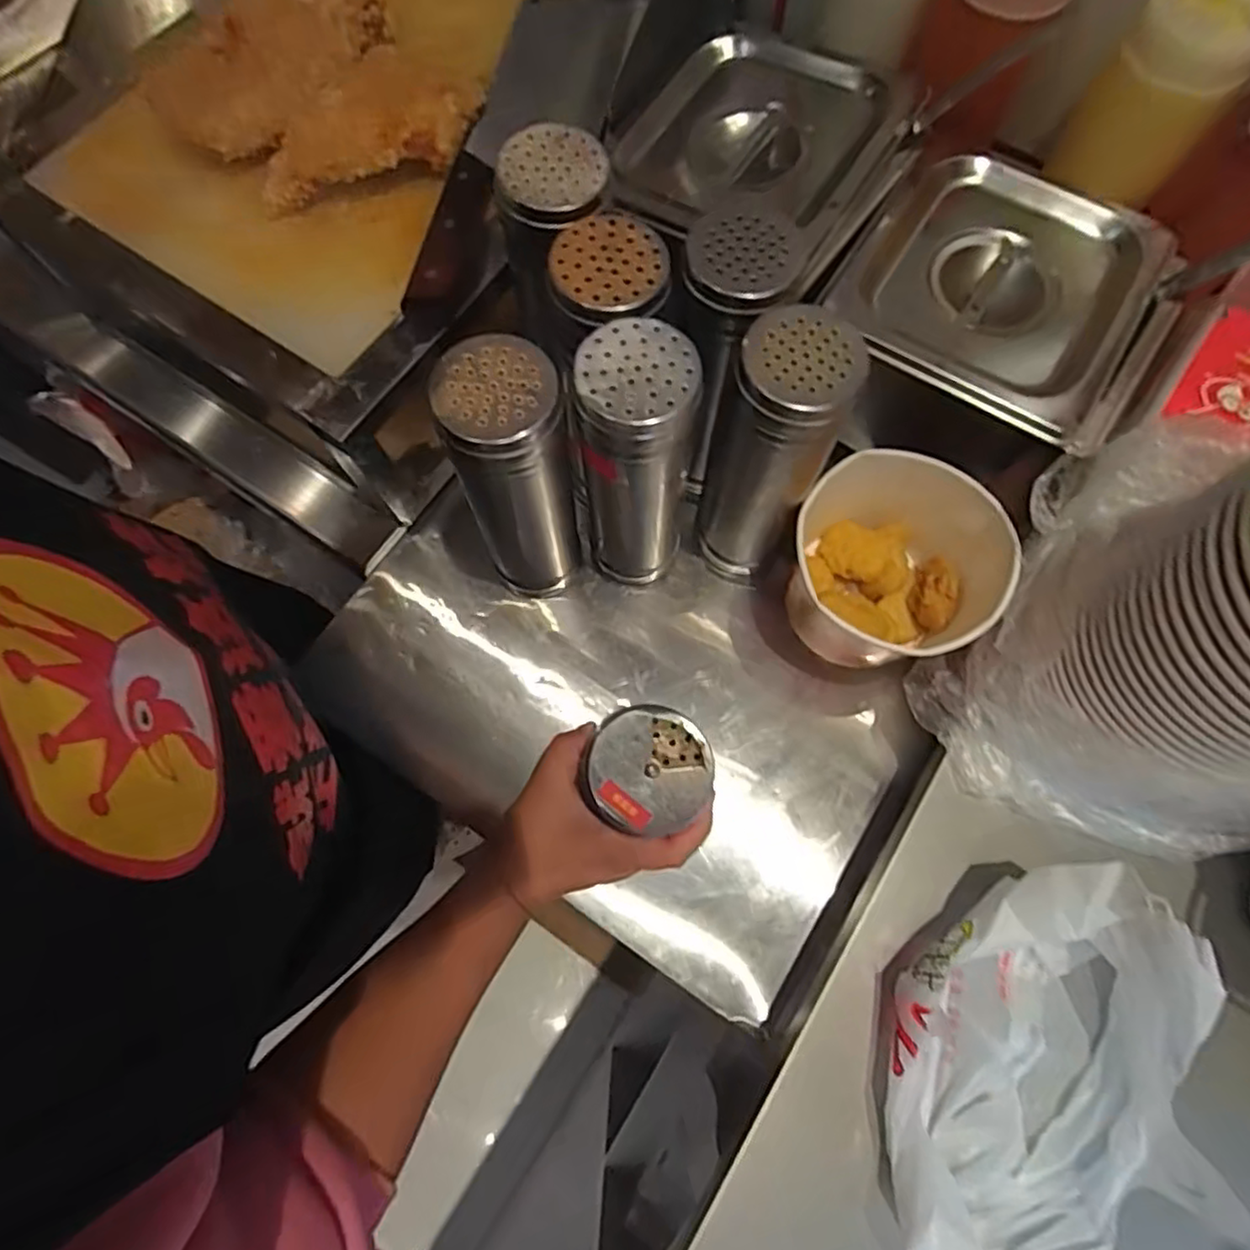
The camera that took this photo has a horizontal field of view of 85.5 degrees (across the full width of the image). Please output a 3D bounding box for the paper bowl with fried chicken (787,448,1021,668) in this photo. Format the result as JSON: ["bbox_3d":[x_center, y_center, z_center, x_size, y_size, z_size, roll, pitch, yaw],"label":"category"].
[{"bbox_3d":[0.173,-0.035,0.447,0.117,0.099,0.112,0,74,1],"label":"paper bowl with fried chicken"}]

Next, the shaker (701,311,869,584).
[{"bbox_3d":[0.085,-0.095,0.414,0.059,0.204,0.063,0,74,1],"label":"shaker"}]

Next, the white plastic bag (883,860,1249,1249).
[{"bbox_3d":[0.195,0.220,0.319,0.135,0.074,0.202,1,74,1],"label":"white plastic bag"}]

